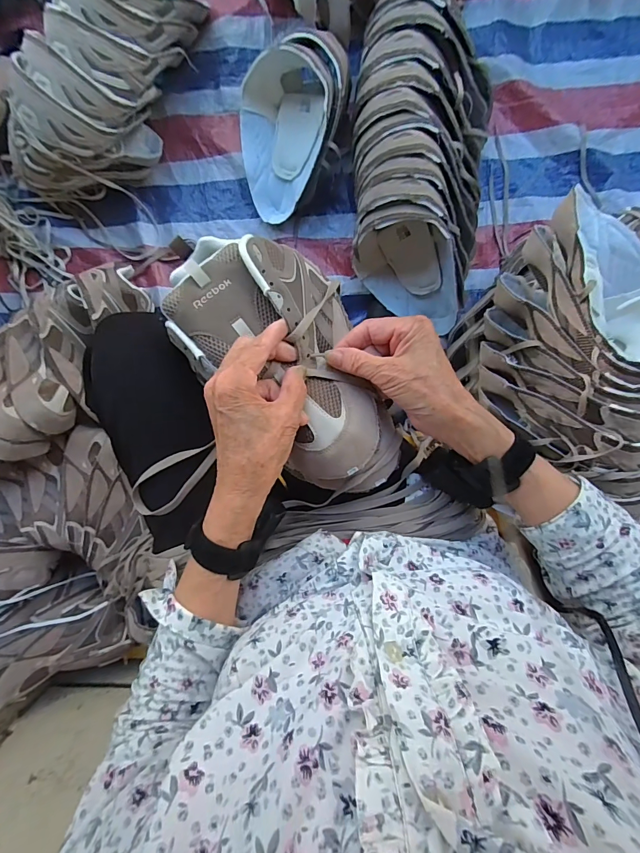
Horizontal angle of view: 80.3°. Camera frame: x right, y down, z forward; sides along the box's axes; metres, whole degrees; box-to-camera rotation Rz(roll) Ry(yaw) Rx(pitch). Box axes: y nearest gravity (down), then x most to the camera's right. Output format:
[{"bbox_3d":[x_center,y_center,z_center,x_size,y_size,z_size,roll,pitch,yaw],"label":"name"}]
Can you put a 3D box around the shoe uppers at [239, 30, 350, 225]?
[{"bbox_3d":[-0.061,-0.530,0.688,0.184,0.134,0.263,17,99,0],"label":"shoe uppers"}]

